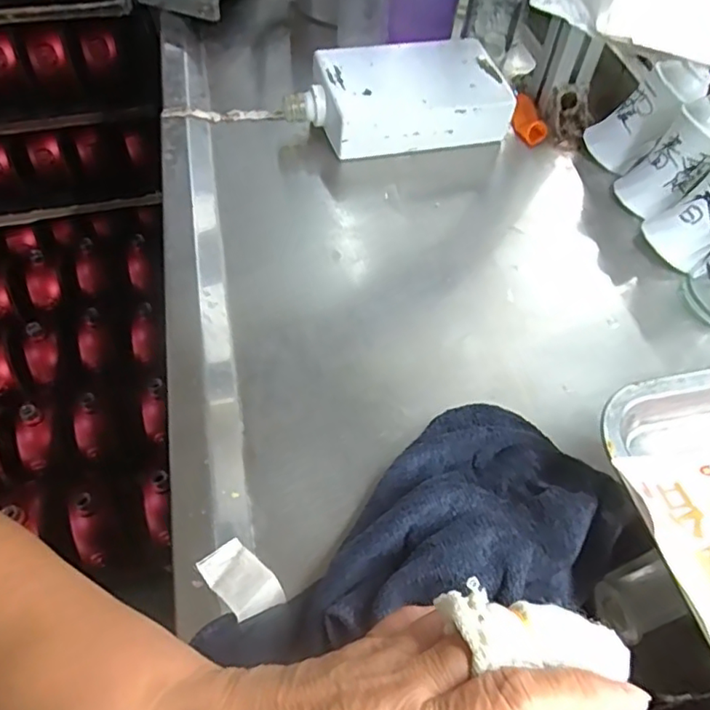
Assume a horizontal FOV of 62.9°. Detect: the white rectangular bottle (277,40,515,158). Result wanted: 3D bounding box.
[{"bbox_3d":[0.039,-0.253,0.567,0.210,0.049,0.117,-10,57,-9],"label":"white rectangular bottle"}]

